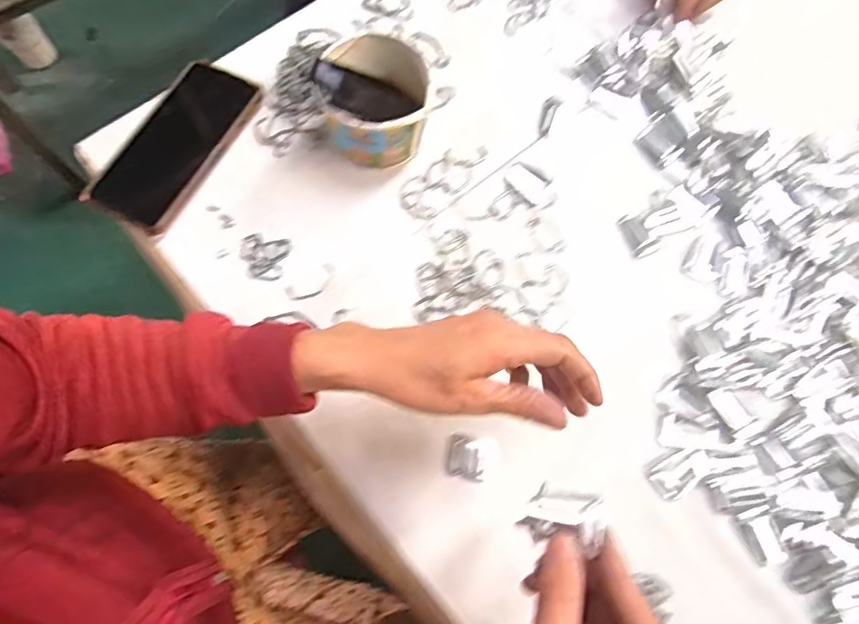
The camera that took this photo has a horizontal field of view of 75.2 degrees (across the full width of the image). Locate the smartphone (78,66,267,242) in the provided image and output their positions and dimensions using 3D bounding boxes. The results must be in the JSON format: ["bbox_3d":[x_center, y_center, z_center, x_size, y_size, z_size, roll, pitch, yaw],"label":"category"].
[{"bbox_3d":[-0.224,-0.148,0.490,0.084,0.015,0.161,26,73,6],"label":"smartphone"}]

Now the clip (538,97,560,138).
[{"bbox_3d":[0.111,-0.185,0.523,0.014,0.004,0.045,23,73,5],"label":"clip"}]

